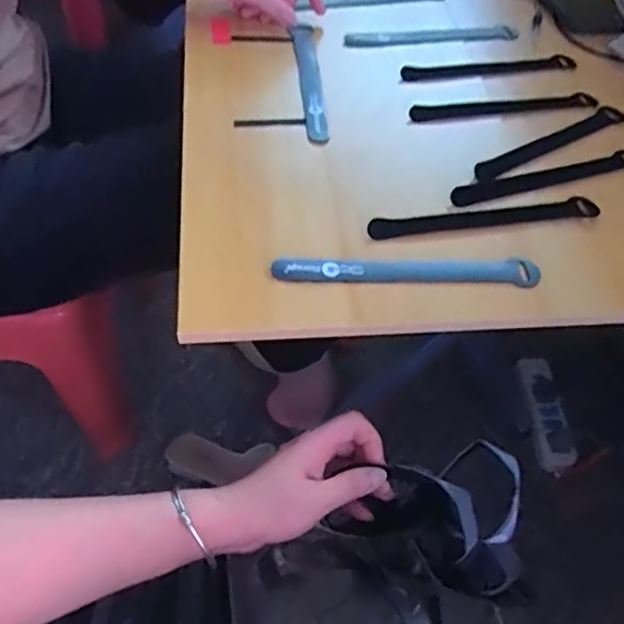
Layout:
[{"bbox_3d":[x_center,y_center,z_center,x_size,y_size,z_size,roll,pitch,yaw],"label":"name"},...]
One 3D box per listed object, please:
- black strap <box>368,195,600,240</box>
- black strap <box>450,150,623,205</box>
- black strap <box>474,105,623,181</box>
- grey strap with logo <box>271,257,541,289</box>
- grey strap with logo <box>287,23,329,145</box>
[{"bbox_3d":[0.142,-0.078,0.501,0.203,0.004,0.025,-7,54,-15],"label":"black strap"},{"bbox_3d":[0.210,-0.119,0.543,0.207,0.006,0.023,-16,57,-22],"label":"black strap"},{"bbox_3d":[0.229,-0.162,0.581,0.217,0.004,0.024,-31,61,-24],"label":"black strap"},{"bbox_3d":[0.072,-0.032,0.453,0.198,0.007,0.027,-2,53,-5],"label":"grey strap with logo"},{"bbox_3d":[-0.003,-0.230,0.603,0.022,0.009,0.201,-1,53,-5],"label":"grey strap with logo"}]

